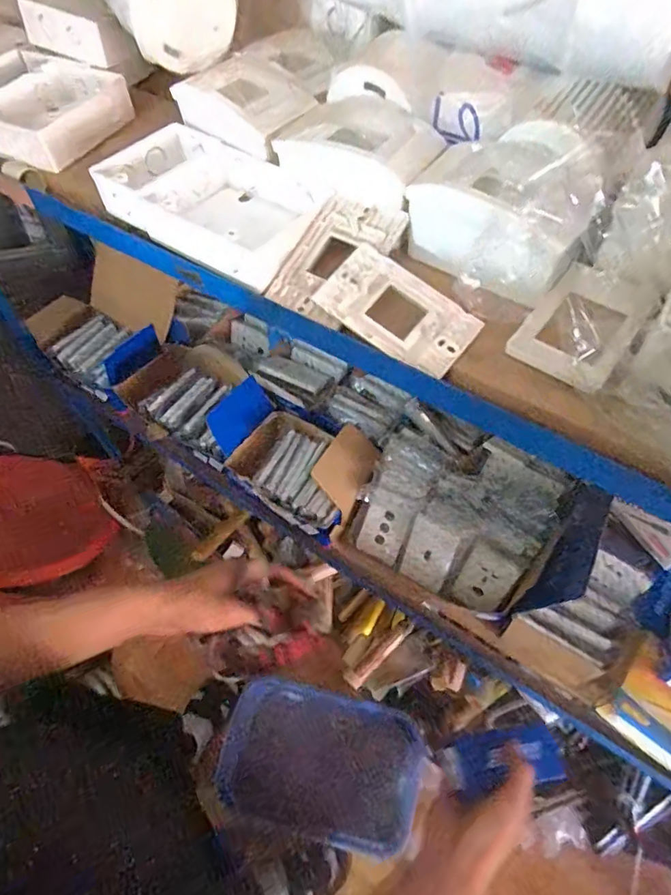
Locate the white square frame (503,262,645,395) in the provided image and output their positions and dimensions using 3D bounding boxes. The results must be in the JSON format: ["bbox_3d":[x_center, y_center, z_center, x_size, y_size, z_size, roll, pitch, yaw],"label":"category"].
[{"bbox_3d":[0.176,-0.087,0.371,0.070,0.017,0.095,31,71,26],"label":"white square frame"}]

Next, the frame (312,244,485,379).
[{"bbox_3d":[0.047,-0.102,0.380,0.112,0.007,0.063,37,76,11],"label":"frame"}]

